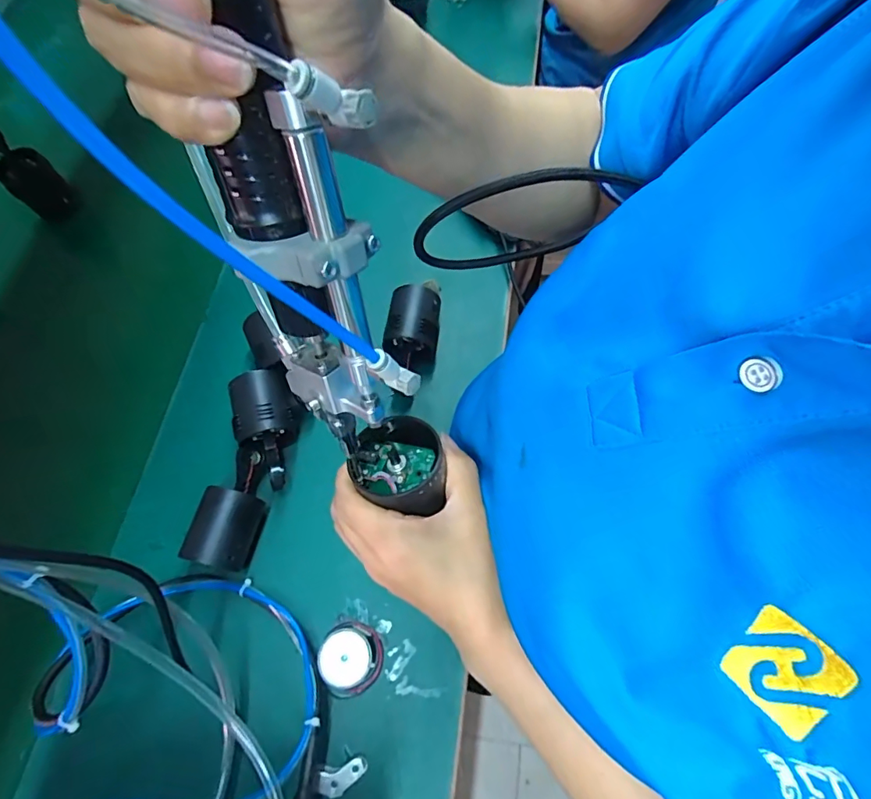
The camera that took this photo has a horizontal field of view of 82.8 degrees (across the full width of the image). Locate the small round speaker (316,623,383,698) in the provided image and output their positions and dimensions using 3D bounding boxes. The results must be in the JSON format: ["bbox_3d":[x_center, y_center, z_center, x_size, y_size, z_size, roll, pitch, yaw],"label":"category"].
[{"bbox_3d":[-0.072,0.220,0.421,0.050,0.039,0.054,0,67,1],"label":"small round speaker"}]

